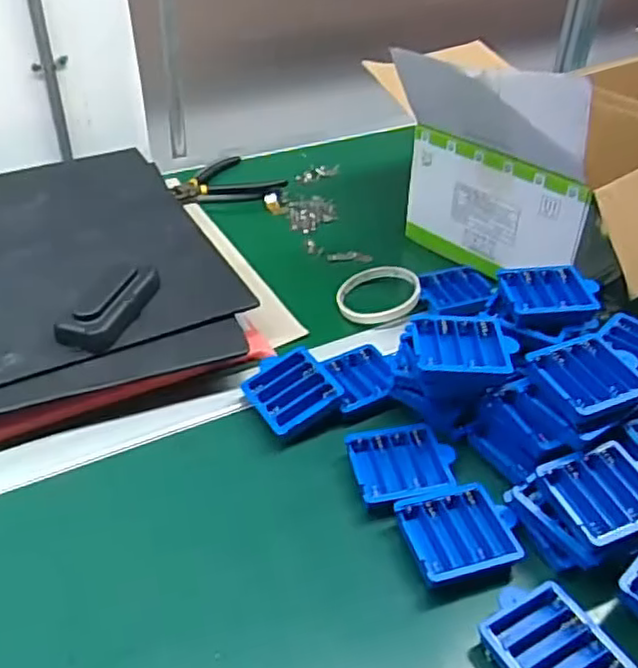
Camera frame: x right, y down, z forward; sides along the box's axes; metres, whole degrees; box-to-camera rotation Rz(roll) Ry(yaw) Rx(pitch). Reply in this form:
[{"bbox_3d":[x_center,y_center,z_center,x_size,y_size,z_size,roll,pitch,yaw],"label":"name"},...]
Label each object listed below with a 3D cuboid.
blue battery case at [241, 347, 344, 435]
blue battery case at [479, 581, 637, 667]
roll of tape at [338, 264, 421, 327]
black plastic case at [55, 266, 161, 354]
[{"bbox_3d":[-0.024,0.047,0.566,0.066,0.016,0.082,-33,50,-13],"label":"blue battery case"},{"bbox_3d":[0.138,0.191,0.406,0.062,0.024,0.078,-19,43,-24],"label":"blue battery case"},{"bbox_3d":[0.061,-0.042,0.687,0.083,0.010,0.088,-5,45,13],"label":"roll of tape"},{"bbox_3d":[-0.177,-0.025,0.587,0.047,0.020,0.107,16,41,17],"label":"black plastic case"}]

